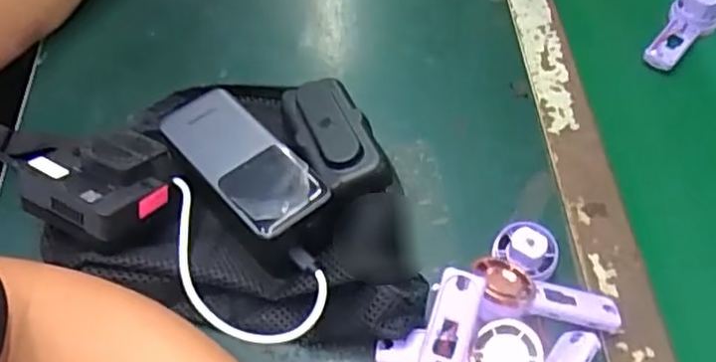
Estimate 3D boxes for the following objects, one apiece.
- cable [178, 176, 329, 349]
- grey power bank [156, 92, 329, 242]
[{"bbox_3d":[-0.081,0.057,0.401,0.128,0.023,0.061,29,61,20],"label":"cable"},{"bbox_3d":[-0.075,-0.013,0.416,0.052,0.018,0.121,-37,59,-21],"label":"grey power bank"}]

